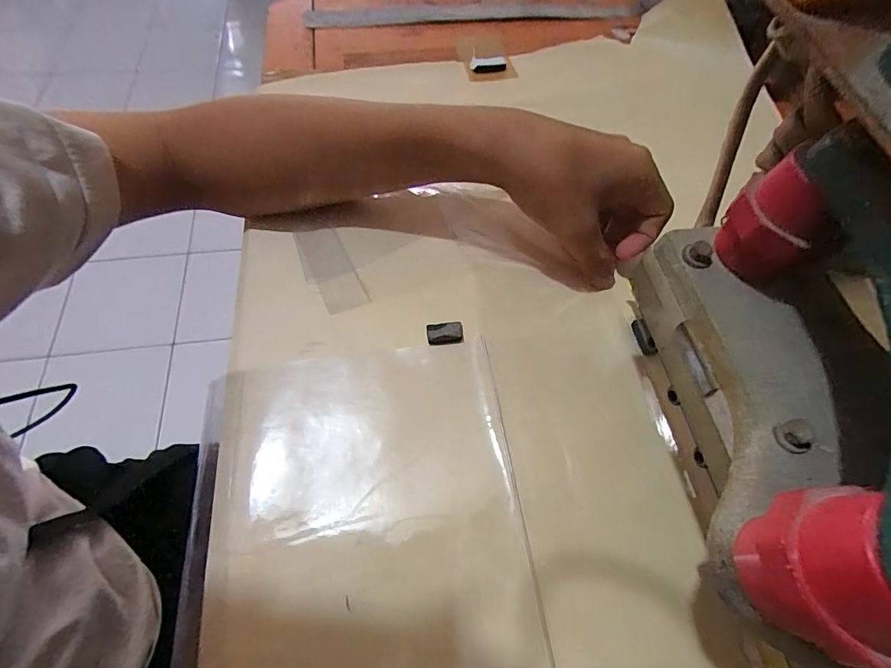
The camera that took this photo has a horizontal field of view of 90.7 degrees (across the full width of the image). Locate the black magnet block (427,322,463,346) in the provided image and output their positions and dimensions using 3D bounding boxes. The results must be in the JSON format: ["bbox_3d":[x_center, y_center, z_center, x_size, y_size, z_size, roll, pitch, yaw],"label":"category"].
[{"bbox_3d":[0.000,-0.001,0.277,0.022,0.004,0.015,-4,61,-3],"label":"black magnet block"}]

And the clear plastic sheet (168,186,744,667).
[{"bbox_3d":[0.004,0.116,0.218,0.256,0.012,0.473,-5,62,-3],"label":"clear plastic sheet"}]

